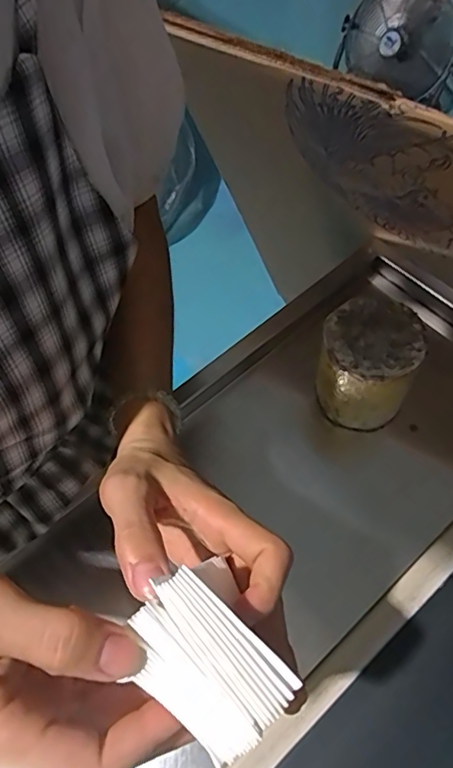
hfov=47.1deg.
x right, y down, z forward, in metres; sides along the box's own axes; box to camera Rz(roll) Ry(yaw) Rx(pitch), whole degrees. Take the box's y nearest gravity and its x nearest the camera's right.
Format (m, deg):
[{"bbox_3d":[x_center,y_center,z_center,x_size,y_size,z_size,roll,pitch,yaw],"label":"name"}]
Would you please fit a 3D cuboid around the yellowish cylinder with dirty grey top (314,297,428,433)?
[{"bbox_3d":[0.121,-0.016,0.456,0.078,0.095,0.079,21,65,13],"label":"yellowish cylinder with dirty grey top"}]

